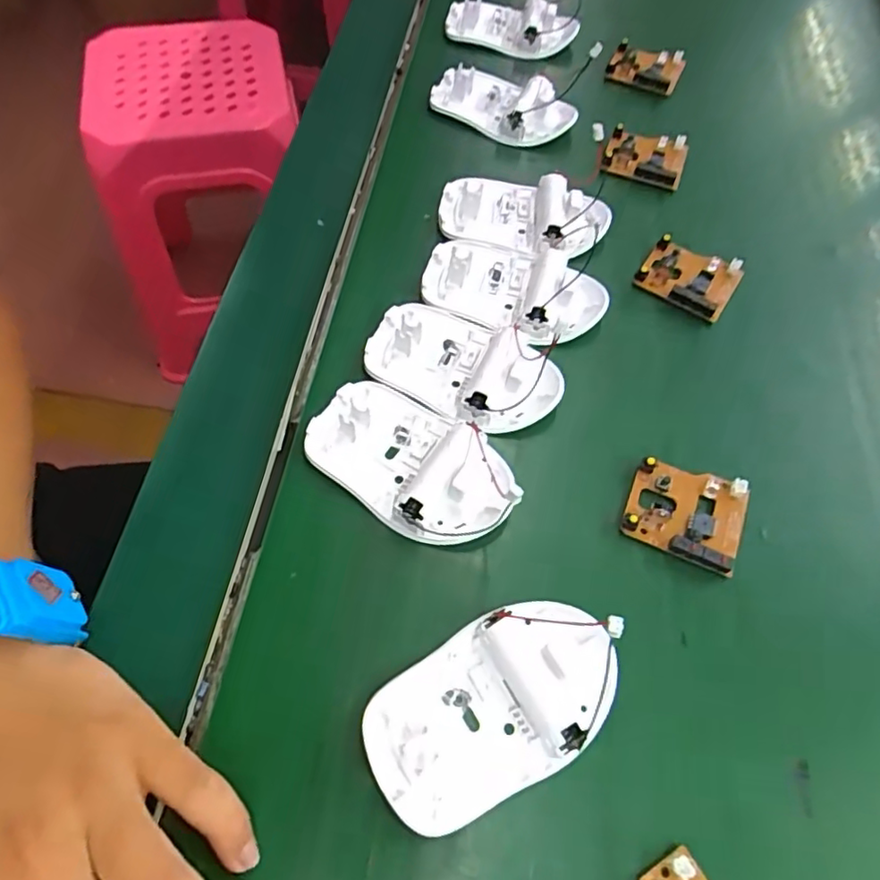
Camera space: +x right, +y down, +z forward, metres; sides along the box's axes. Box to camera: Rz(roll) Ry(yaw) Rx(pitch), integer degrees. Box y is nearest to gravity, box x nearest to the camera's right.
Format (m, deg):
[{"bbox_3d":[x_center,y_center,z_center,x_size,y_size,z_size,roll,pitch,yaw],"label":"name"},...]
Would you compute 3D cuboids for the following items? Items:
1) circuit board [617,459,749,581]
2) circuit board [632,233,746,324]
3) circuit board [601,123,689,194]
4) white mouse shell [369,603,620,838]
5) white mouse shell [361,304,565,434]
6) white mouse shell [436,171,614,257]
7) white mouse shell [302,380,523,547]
[{"bbox_3d":[0.109,0.031,0.268,0.049,0.010,0.042,22,62,9],"label":"circuit board"},{"bbox_3d":[0.140,-0.092,0.341,0.050,0.010,0.041,32,64,14],"label":"circuit board"},{"bbox_3d":[0.132,-0.182,0.387,0.049,0.009,0.046,22,62,9],"label":"circuit board"},{"bbox_3d":[0.022,0.097,0.224,0.099,0.016,0.054,-26,65,-16],"label":"white mouse shell"},{"bbox_3d":[0.011,-0.038,0.294,0.093,0.017,0.056,30,63,13],"label":"white mouse shell"},{"bbox_3d":[0.048,-0.133,0.348,0.094,0.020,0.057,16,61,5],"label":"white mouse shell"},{"bbox_3d":[-0.013,0.008,0.268,0.094,0.016,0.054,35,65,15],"label":"white mouse shell"}]

